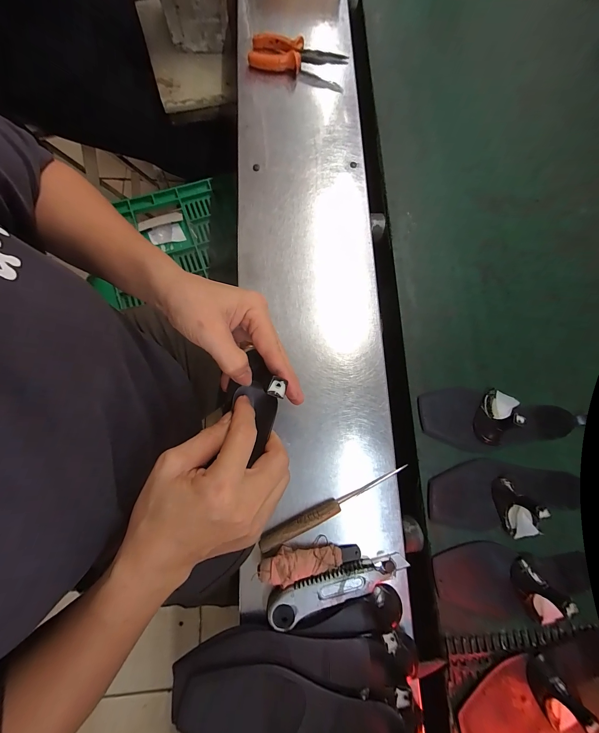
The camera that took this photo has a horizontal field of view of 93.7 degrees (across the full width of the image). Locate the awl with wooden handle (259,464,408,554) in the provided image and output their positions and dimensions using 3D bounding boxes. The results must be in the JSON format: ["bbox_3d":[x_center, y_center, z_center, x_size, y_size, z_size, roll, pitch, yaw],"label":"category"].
[{"bbox_3d":[0.041,0.163,0.334,0.188,0.023,0.022,-28,82,-9],"label":"awl with wooden handle"}]

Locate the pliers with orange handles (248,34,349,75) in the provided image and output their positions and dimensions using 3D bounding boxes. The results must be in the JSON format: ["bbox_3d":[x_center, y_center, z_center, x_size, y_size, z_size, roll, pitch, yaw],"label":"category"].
[{"bbox_3d":[-0.004,-0.498,0.456,0.154,0.030,0.049,11,78,-2],"label":"pliers with orange handles"}]

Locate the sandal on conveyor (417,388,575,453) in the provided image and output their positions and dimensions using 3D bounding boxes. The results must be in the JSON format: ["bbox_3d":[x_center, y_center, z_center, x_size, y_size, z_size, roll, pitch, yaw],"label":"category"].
[{"bbox_3d":[0.282,0.064,0.376,0.229,0.048,0.086,-5,79,-5],"label":"sandal on conveyor"}]

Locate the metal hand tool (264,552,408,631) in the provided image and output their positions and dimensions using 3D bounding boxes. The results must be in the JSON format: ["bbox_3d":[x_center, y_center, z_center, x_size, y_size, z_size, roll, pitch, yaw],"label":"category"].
[{"bbox_3d":[0.045,0.245,0.310,0.159,0.014,0.037,-14,80,-7],"label":"metal hand tool"}]

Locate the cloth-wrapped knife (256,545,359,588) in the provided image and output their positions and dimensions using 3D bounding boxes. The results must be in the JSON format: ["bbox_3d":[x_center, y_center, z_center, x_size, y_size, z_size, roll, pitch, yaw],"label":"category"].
[{"bbox_3d":[0.013,0.222,0.319,0.117,0.024,0.029,-1,78,-15],"label":"cloth-wrapped knife"}]

